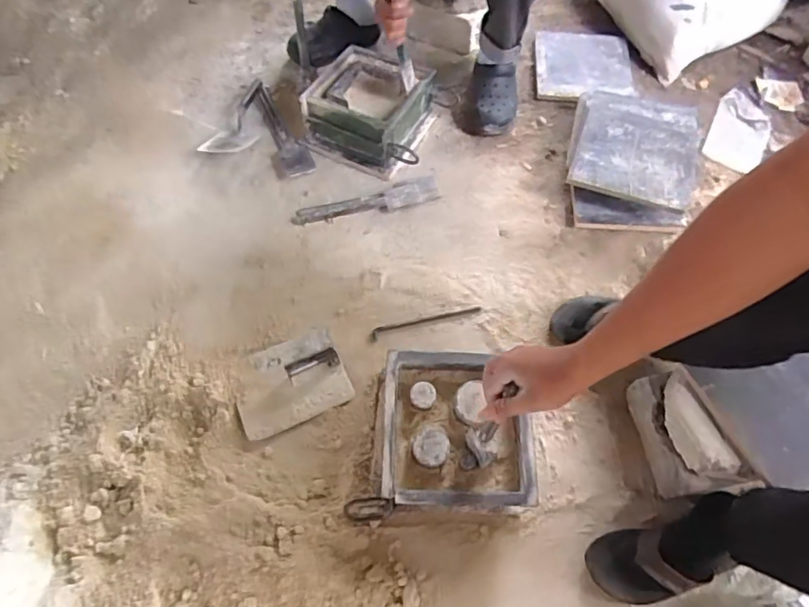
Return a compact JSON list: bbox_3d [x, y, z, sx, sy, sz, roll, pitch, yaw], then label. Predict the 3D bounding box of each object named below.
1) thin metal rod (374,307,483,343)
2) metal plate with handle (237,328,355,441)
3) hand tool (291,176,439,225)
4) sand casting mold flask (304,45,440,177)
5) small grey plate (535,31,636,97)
[{"bbox_3d":[0.043,0.034,1.091,0.231,0.008,0.026,-16,65,-10],"label":"thin metal rod"},{"bbox_3d":[-0.216,0.135,0.994,0.198,0.057,0.168,-22,66,-12],"label":"metal plate with handle"},{"bbox_3d":[-0.084,-0.224,1.192,0.326,0.012,0.061,-15,65,-9],"label":"hand tool"},{"bbox_3d":[-0.078,-0.452,1.256,0.261,0.128,0.250,18,64,7],"label":"sand casting mold flask"},{"bbox_3d":[0.484,-0.651,1.447,0.246,0.034,0.257,6,63,1],"label":"small grey plate"}]

